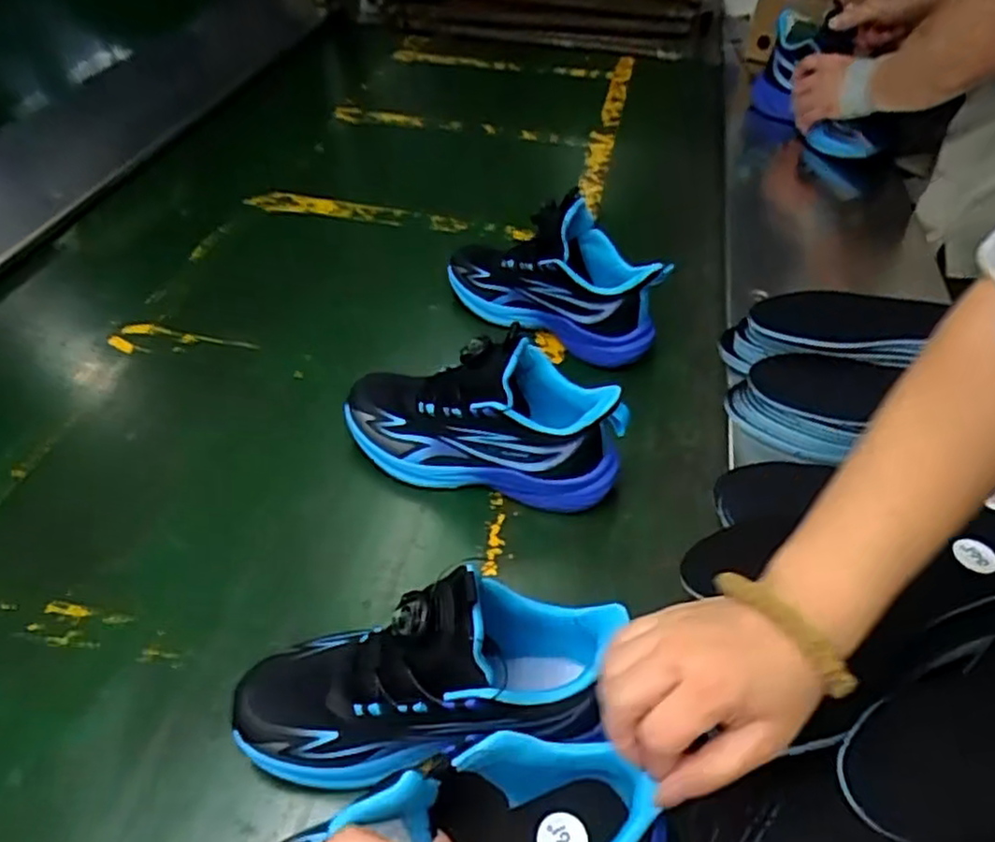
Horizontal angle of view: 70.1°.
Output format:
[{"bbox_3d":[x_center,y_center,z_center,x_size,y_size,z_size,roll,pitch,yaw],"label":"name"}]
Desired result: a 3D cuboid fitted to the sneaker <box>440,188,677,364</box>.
[{"bbox_3d":[0.058,-0.154,0.711,0.228,0.133,0.081,25,50,22],"label":"sneaker"}]

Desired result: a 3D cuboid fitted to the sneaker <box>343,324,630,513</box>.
[{"bbox_3d":[-0.016,-0.008,0.571,0.233,0.123,0.083,13,46,11],"label":"sneaker"}]

